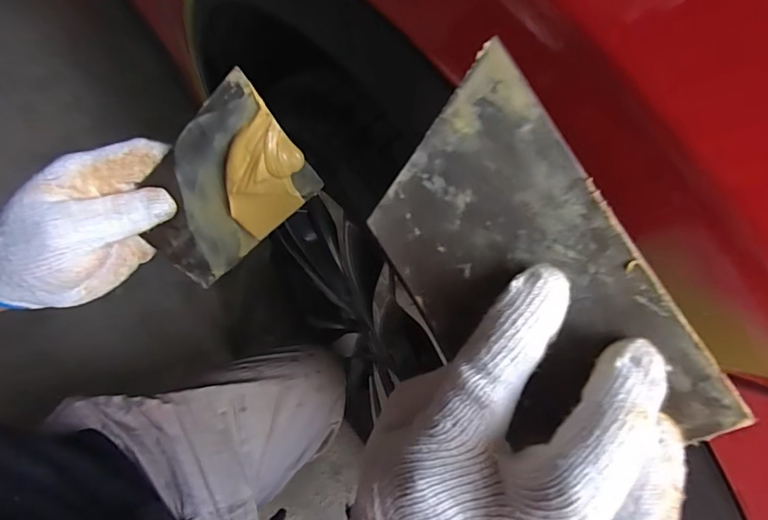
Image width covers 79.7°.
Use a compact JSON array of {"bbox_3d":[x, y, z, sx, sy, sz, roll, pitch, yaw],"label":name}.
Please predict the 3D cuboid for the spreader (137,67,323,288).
[{"bbox_3d":[-0.102,-0.036,0.276,0.073,0.134,0.013,46,32,-17],"label":"spreader"}]

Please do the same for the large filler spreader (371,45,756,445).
[{"bbox_3d":[0.047,0.009,0.160,0.135,0.073,0.004,57,25,2],"label":"large filler spreader"}]

